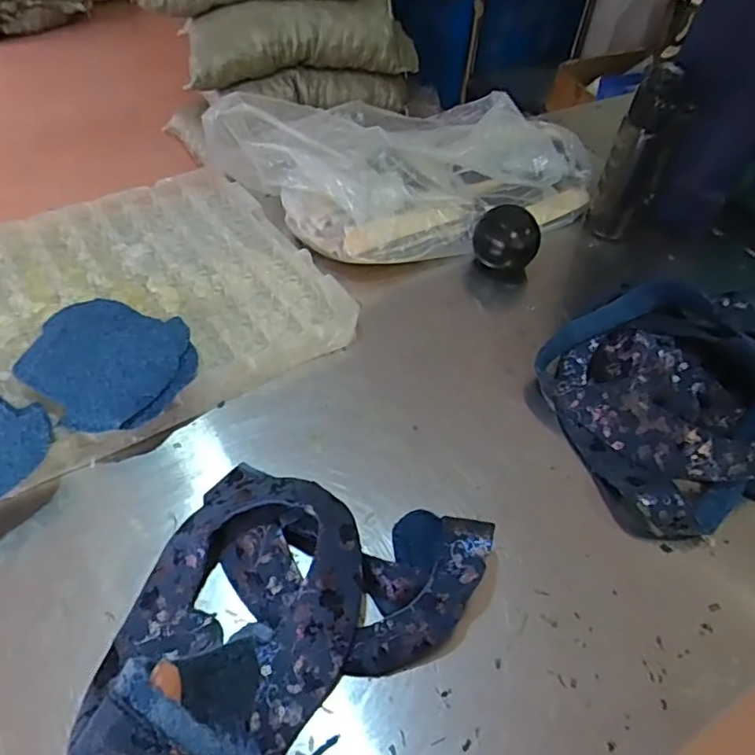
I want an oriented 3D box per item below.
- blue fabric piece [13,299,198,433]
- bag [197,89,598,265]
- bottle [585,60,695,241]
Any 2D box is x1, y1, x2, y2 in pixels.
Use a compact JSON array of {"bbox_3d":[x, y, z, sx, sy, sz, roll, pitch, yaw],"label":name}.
[{"bbox_3d":[-0.263,-0.018,0.555,0.167,0.012,0.144,19,48,15],"label":"blue fabric piece"},{"bbox_3d":[0.051,-0.304,0.787,0.492,0.105,0.306,-22,55,-22],"label":"bag"},{"bbox_3d":[0.324,-0.266,0.721,0.073,0.200,0.064,25,52,16],"label":"bottle"}]

